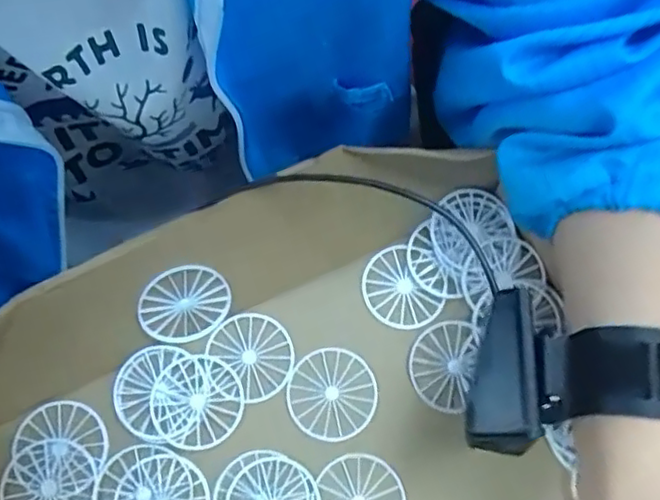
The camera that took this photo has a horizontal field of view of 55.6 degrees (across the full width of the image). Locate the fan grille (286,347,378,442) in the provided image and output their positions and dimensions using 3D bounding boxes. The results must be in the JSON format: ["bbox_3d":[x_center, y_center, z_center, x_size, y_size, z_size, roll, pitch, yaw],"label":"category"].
[{"bbox_3d":[0.001,0.082,0.358,0.049,0.004,0.050,-20,73,-7],"label":"fan grille"}]

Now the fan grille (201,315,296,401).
[{"bbox_3d":[-0.047,0.061,0.361,0.049,0.007,0.049,-19,73,-6],"label":"fan grille"}]

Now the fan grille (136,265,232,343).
[{"bbox_3d":[-0.081,0.031,0.351,0.049,0.048,0.005,-18,39,-14],"label":"fan grille"}]

